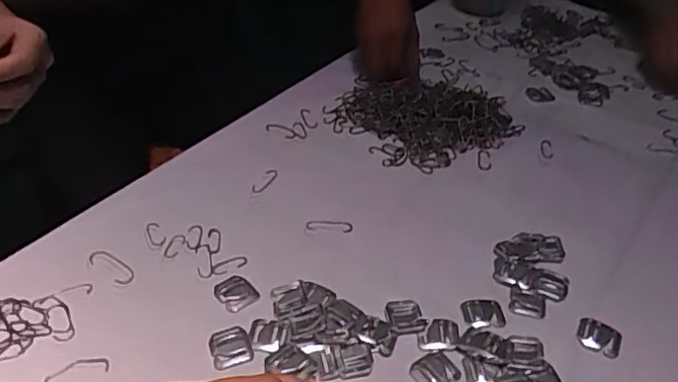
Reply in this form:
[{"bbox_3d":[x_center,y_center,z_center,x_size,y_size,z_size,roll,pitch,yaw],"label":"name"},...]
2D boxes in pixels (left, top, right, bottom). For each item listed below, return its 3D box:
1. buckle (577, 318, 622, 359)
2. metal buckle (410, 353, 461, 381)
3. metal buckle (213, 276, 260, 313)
[{"bbox_3d":[0.219,0.122,0.512,0.034,0.004,0.031,19,41,18],"label":"buckle"},{"bbox_3d":[0.076,0.142,0.478,0.036,0.004,0.029,-22,45,-28],"label":"metal buckle"},{"bbox_3d":[-0.089,0.088,0.525,0.029,0.004,0.037,-25,47,-31],"label":"metal buckle"}]

